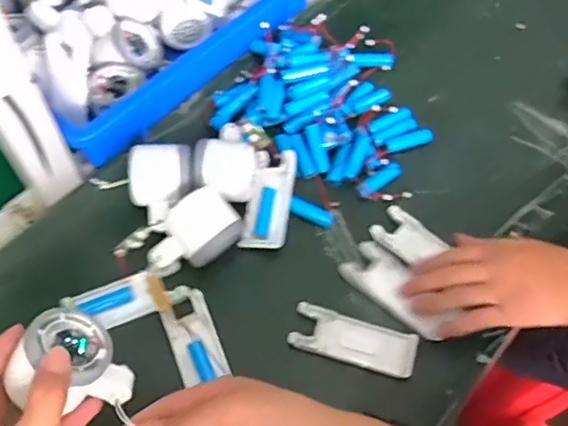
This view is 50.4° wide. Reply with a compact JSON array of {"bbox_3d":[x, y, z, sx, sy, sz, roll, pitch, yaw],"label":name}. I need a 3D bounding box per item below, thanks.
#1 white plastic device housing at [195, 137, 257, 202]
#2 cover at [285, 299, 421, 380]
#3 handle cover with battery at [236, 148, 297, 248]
[{"bbox_3d":[-0.056,-0.041,0.576,0.057,0.041,0.059,6,60,1],"label":"white plastic device housing"},{"bbox_3d":[0.061,0.110,0.523,0.106,0.006,0.041,16,61,7],"label":"cover"},{"bbox_3d":[-0.014,-0.013,0.584,0.041,0.020,0.104,8,60,3],"label":"handle cover with battery"}]

